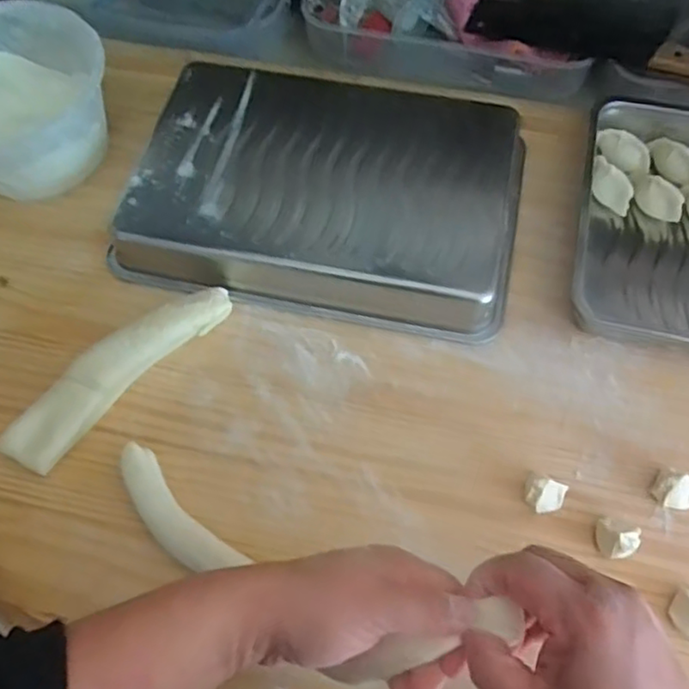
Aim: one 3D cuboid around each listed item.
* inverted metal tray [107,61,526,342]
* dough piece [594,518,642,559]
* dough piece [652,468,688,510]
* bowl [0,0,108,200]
[{"bbox_3d":[-0.012,-0.132,0.536,0.309,0.040,0.220,10,64,5],"label":"inverted metal tray"},{"bbox_3d":[0.177,0.127,0.413,0.025,0.019,0.022,19,65,9],"label":"dough piece"},{"bbox_3d":[0.223,0.098,0.427,0.028,0.022,0.021,11,64,5],"label":"dough piece"},{"bbox_3d":[-0.284,-0.205,0.547,0.154,0.087,0.156,0,64,0],"label":"bowl"}]

